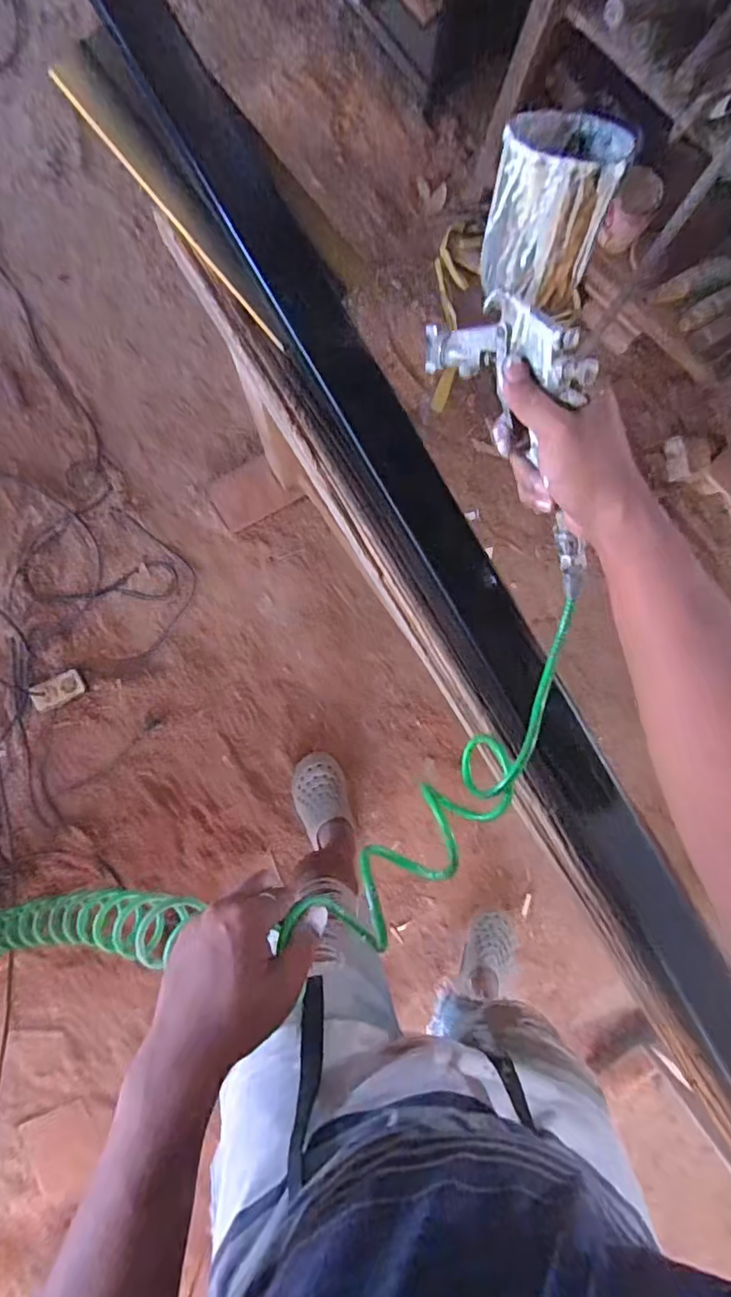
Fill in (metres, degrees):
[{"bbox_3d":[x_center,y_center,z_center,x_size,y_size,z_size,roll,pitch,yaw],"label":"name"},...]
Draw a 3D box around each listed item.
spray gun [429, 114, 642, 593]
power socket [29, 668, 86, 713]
[{"bbox_3d":[0.123,-0.206,0.400,0.110,0.116,0.309,-12,111,-9],"label":"spray gun"},{"bbox_3d":[-0.684,0.095,1.189,0.108,0.028,0.059,-27,91,-5],"label":"power socket"}]

